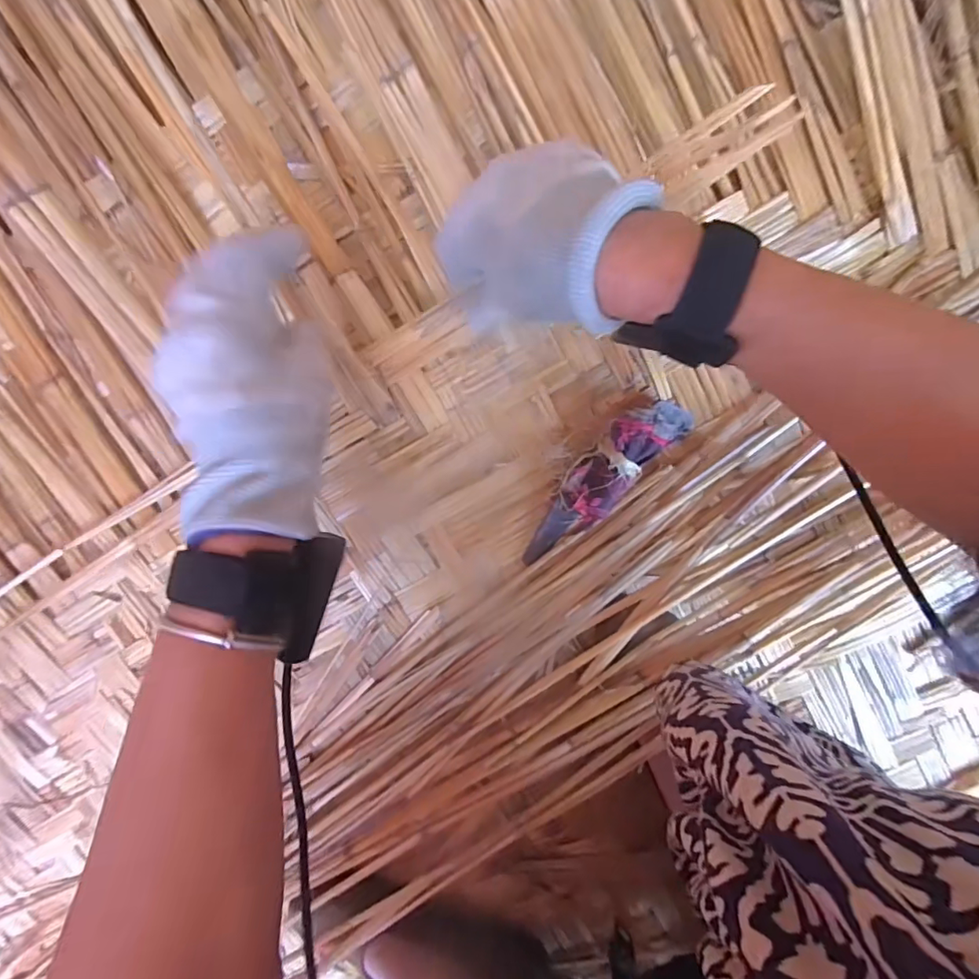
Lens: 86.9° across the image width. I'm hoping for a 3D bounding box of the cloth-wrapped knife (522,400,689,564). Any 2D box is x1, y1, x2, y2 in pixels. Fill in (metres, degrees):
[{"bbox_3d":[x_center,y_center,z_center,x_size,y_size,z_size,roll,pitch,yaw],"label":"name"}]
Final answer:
[{"bbox_3d":[0.075,-0.006,0.350,0.041,0.034,0.147,44,97,-7],"label":"cloth-wrapped knife"}]

